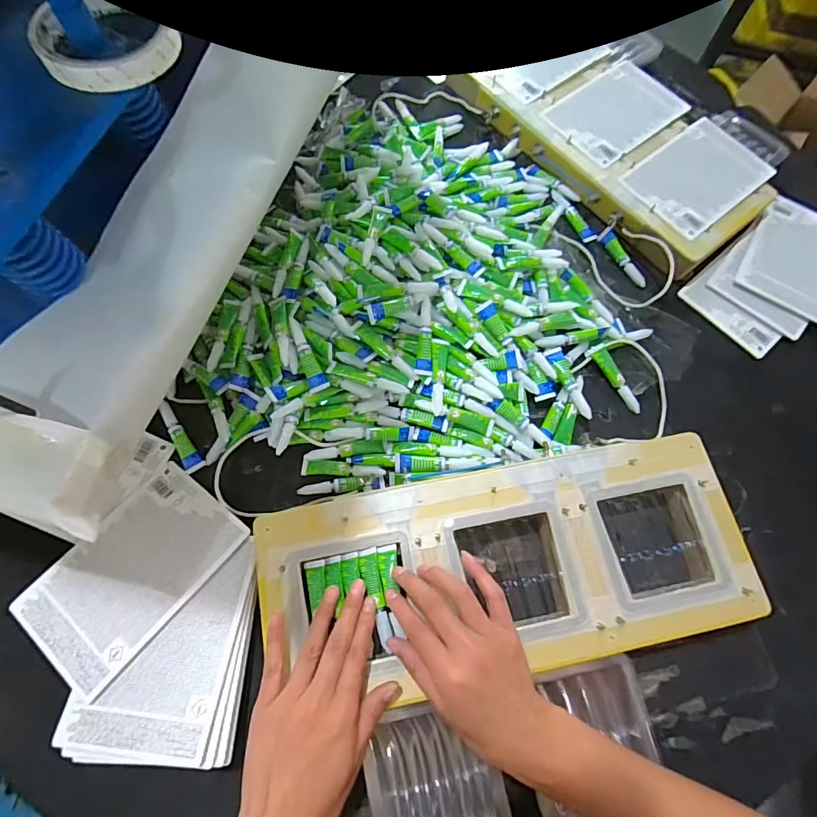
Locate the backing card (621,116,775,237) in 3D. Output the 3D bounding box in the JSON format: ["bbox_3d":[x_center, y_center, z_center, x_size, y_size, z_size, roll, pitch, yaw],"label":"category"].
[{"bbox_3d":[0.358,-0.286,0.561,0.173,0.008,0.114,-37,75,-15],"label":"backing card"}]

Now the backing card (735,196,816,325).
[{"bbox_3d":[0.479,-0.184,0.561,0.112,0.011,0.168,31,70,8],"label":"backing card"}]

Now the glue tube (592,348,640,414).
[{"bbox_3d":[0.227,-0.030,0.493,0.016,0.012,0.077,-31,86,-13],"label":"glue tube"}]

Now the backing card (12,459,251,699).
[{"bbox_3d":[-0.239,0.138,0.399,0.111,0.006,0.167,34,66,16],"label":"backing card"}]

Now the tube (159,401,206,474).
[{"bbox_3d":[-0.227,0.029,0.450,0.019,0.011,0.075,-34,74,-14],"label":"tube"}]

